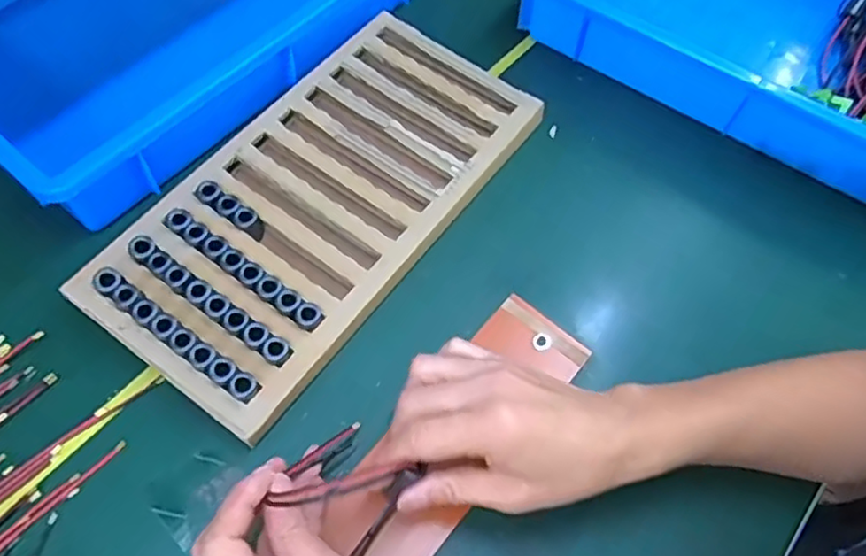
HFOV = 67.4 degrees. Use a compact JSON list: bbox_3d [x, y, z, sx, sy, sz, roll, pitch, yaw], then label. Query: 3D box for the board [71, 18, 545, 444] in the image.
[{"bbox_3d":[-0.080,-0.062,0.504,0.168,0.033,0.350,35,64,14],"label":"board"}]

